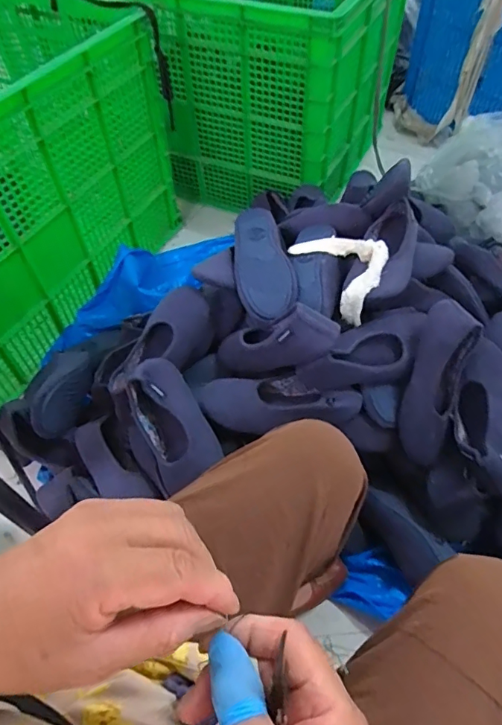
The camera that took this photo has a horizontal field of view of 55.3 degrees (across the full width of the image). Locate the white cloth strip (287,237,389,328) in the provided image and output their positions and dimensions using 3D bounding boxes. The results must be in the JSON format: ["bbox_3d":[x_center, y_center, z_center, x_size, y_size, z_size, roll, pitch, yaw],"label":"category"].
[{"bbox_3d":[0.157,-0.166,0.825,0.095,0.097,0.178,-29,59,-18],"label":"white cloth strip"}]

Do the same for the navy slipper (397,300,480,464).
[{"bbox_3d":[0.292,0.033,0.762,0.087,0.256,0.049,11,12,9],"label":"navy slipper"}]

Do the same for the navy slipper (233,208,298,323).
[{"bbox_3d":[0.021,-0.185,0.858,0.099,0.036,0.213,-10,76,9],"label":"navy slipper"}]

